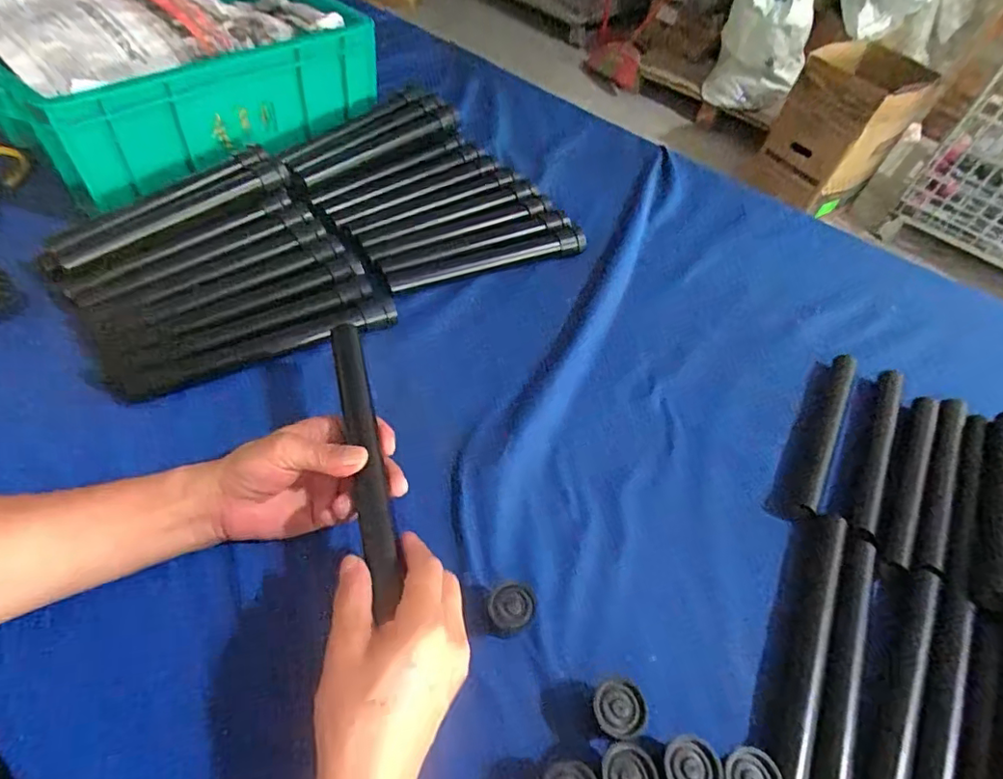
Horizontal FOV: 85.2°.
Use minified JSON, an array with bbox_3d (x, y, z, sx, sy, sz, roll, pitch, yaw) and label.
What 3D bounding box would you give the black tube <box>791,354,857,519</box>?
[{"bbox_3d":[0.320,0.040,0.539,0.021,0.016,0.227,30,54,15],"label":"black tube"}]

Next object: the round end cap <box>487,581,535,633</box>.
[{"bbox_3d":[0.006,0.161,0.398,0.035,0.031,0.028,-9,54,-14],"label":"round end cap"}]

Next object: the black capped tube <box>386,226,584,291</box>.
[{"bbox_3d":[-0.014,-0.151,0.633,0.241,0.025,0.033,-15,56,-18],"label":"black capped tube"}]

